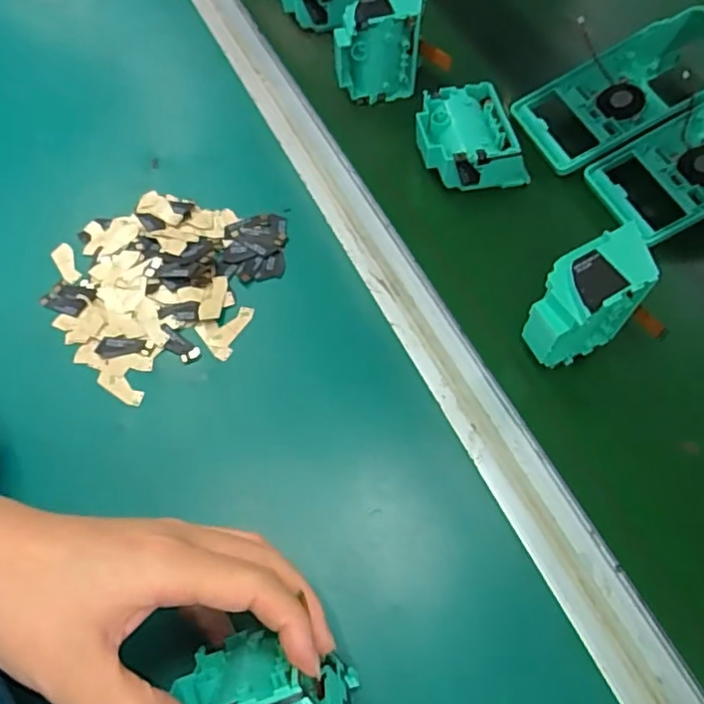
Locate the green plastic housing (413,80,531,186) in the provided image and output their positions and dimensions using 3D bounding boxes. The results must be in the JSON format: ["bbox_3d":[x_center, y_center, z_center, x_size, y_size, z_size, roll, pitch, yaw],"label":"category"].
[{"bbox_3d":[0.086,-0.160,0.457,0.072,0.045,0.073,-14,62,0],"label":"green plastic housing"}]

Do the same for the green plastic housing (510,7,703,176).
[{"bbox_3d":[0.237,-0.214,0.479,0.203,0.052,0.090,-20,63,-10],"label":"green plastic housing"}]

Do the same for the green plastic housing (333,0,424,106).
[{"bbox_3d":[0.021,-0.250,0.485,0.067,0.077,0.054,5,61,3],"label":"green plastic housing"}]

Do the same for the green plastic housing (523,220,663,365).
[{"bbox_3d":[0.141,-0.026,0.367,0.076,0.079,0.040,-34,64,-10],"label":"green plastic housing"}]

